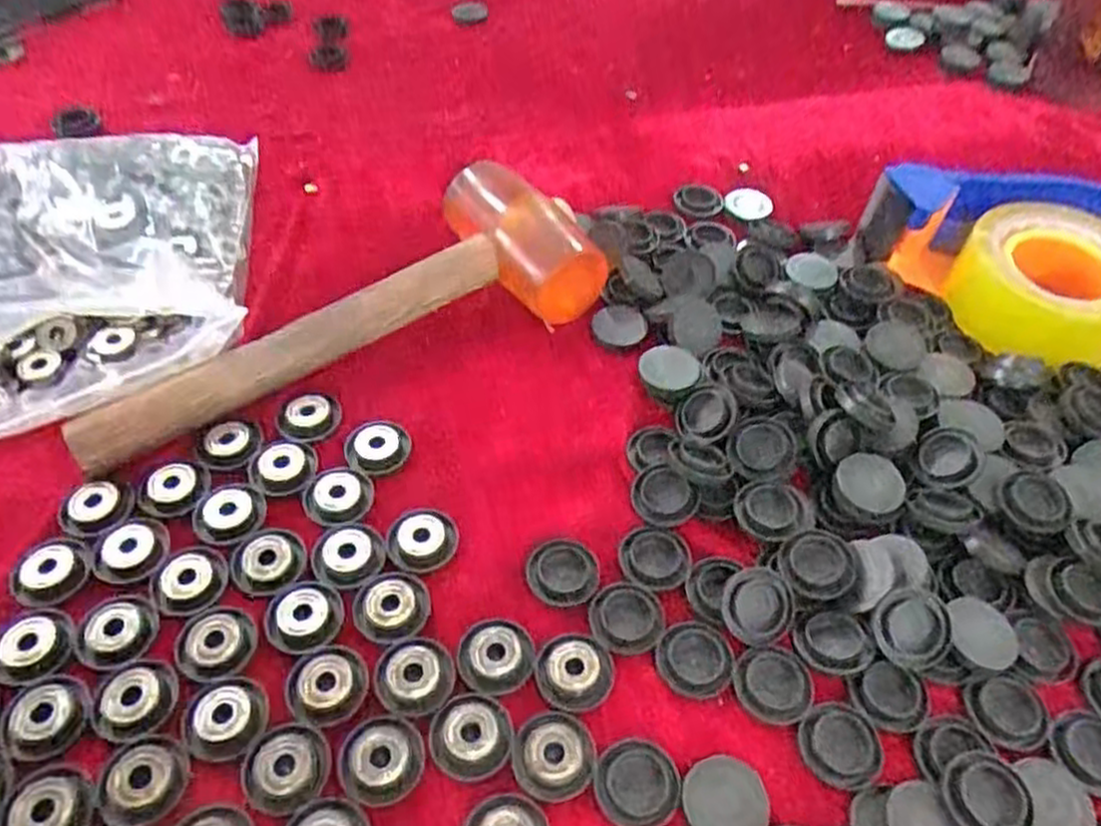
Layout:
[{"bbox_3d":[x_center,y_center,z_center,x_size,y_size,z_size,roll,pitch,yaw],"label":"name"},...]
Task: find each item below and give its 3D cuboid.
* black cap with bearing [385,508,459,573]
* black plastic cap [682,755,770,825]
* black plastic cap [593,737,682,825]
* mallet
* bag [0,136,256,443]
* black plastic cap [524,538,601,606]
[{"bbox_3d":[-0.061,0.061,0.376,0.033,0.007,0.033,1,52,-1],"label":"black cap with bearing"},{"bbox_3d":[0.068,0.149,0.303,0.032,0.004,0.032,1,52,-1],"label":"black plastic cap"},{"bbox_3d":[0.034,0.144,0.307,0.033,0.004,0.033,1,52,-1],"label":"black plastic cap"},{"bbox_3d":[-0.117,-0.060,0.432,0.288,0.046,0.105,-25,56,-20],"label":"mallet"},{"bbox_3d":[-0.296,-0.076,0.436,0.252,0.044,0.216,-15,53,-13],"label":"bag"},{"bbox_3d":[0.006,0.073,0.366,0.033,0.004,0.033,1,52,-1],"label":"black plastic cap"}]

